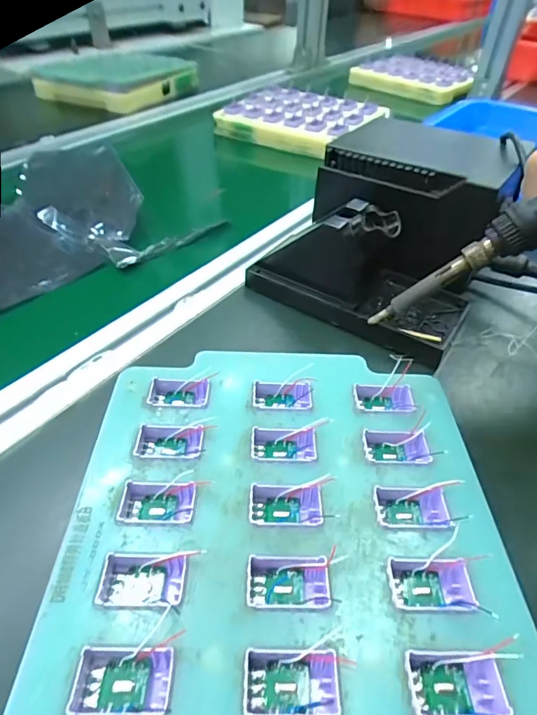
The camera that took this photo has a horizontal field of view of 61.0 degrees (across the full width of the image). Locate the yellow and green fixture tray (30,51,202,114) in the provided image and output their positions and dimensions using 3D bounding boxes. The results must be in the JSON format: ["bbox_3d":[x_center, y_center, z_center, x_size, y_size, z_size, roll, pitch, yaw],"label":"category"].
[{"bbox_3d":[-0.225,-0.451,0.735,0.172,0.033,0.205,19,46,16],"label":"yellow and green fixture tray"}]

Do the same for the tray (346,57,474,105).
[{"bbox_3d":[0.267,-0.522,0.845,0.199,0.036,0.120,31,51,26],"label":"tray"}]

